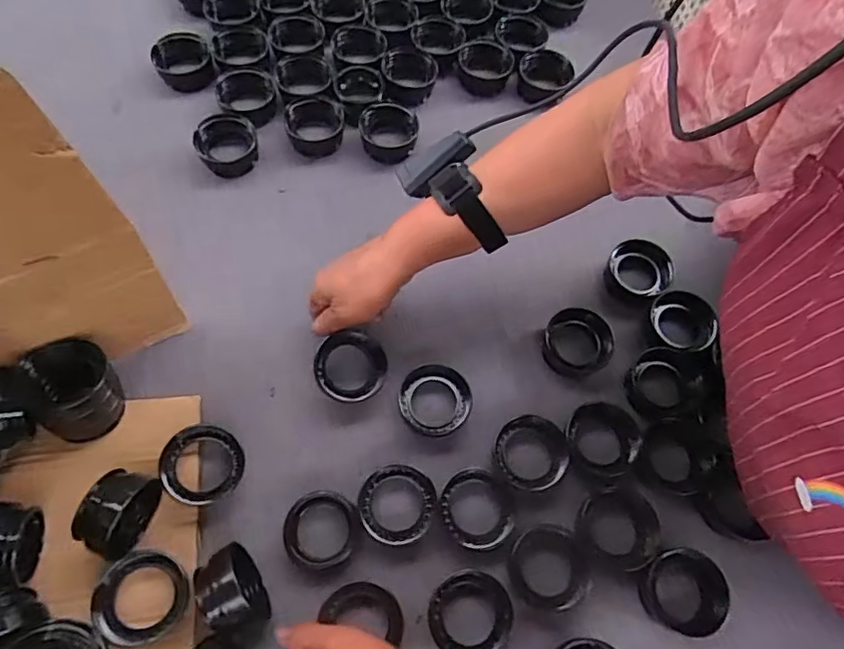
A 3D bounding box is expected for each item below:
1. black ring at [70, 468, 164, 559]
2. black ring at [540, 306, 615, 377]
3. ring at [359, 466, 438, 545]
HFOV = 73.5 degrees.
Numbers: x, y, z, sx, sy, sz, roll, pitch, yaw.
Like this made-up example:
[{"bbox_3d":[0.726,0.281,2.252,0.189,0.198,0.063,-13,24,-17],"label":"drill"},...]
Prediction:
[{"bbox_3d":[-0.247,0.154,0.467,0.044,0.054,0.067,22,66,7],"label":"black ring"},{"bbox_3d":[0.158,0.022,0.577,0.068,0.034,0.073,13,65,3],"label":"black ring"},{"bbox_3d":[-0.022,0.163,0.510,0.068,0.028,0.066,1,65,-3],"label":"ring"}]

